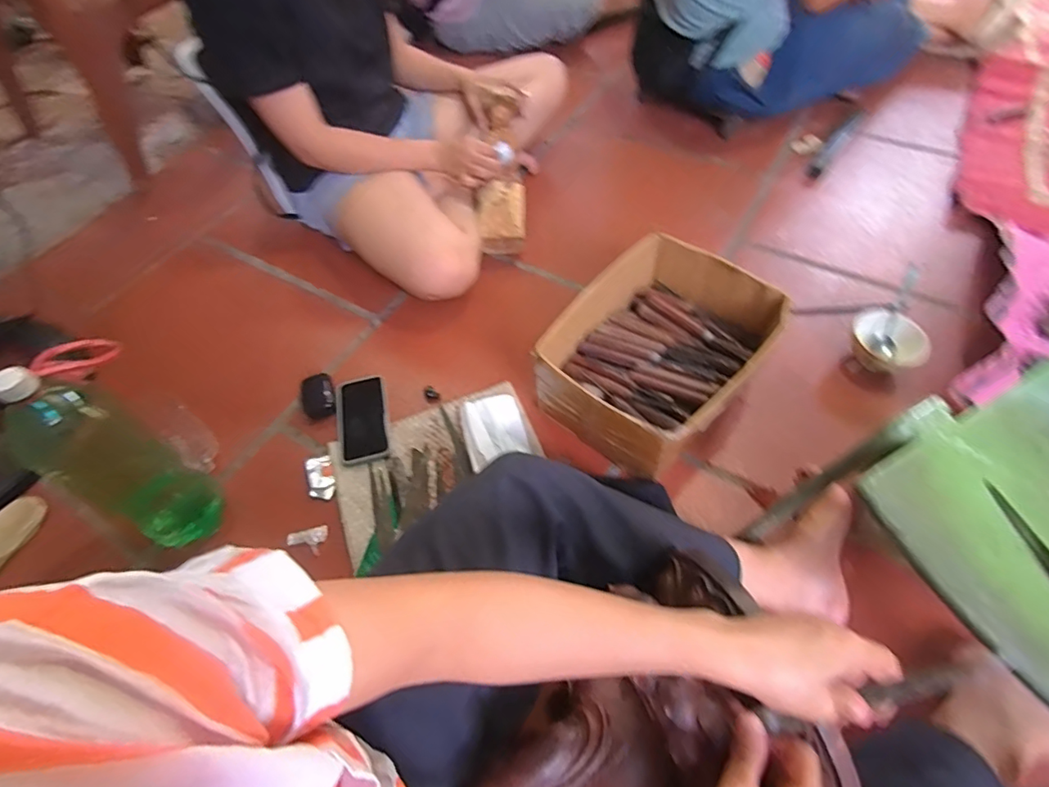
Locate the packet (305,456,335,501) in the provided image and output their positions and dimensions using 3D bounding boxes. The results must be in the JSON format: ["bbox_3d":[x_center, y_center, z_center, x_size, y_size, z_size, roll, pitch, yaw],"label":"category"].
[{"bbox_3d":[-0.312,0.130,0.775,0.037,0.011,0.073,-17,58,-9],"label":"packet"}]

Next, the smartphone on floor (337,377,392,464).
[{"bbox_3d":[-0.268,0.041,0.834,0.080,0.006,0.160,-12,57,-6],"label":"smartphone on floor"}]

